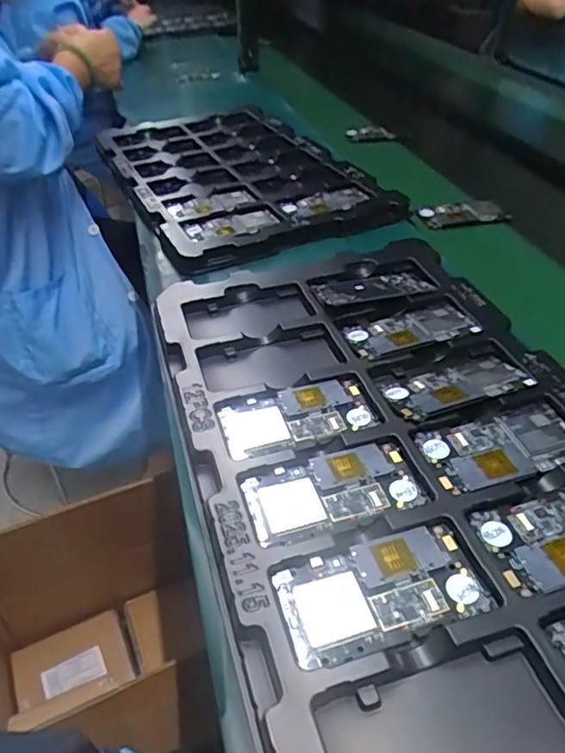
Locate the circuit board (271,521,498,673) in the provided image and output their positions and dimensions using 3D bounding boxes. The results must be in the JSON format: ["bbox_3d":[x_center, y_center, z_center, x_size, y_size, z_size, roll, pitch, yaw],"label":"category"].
[{"bbox_3d":[0.062,0.135,0.366,0.128,0.006,0.068,-13,42,-12],"label":"circuit board"}]

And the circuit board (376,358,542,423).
[{"bbox_3d":[0.153,0.008,0.509,0.121,0.004,0.055,-16,35,-13],"label":"circuit board"}]

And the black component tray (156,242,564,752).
[{"bbox_3d":[0.097,0.047,0.465,0.322,0.030,0.552,-9,40,-14],"label":"black component tray"}]

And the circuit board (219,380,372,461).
[{"bbox_3d":[0.011,0.034,0.492,0.126,0.005,0.066,-14,44,-13],"label":"circuit board"}]

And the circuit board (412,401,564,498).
[{"bbox_3d":[0.174,0.054,0.456,0.123,0.009,0.064,-11,41,-12],"label":"circuit board"}]

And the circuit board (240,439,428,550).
[{"bbox_3d":[0.037,0.085,0.430,0.125,0.011,0.067,-11,41,-12],"label":"circuit board"}]

